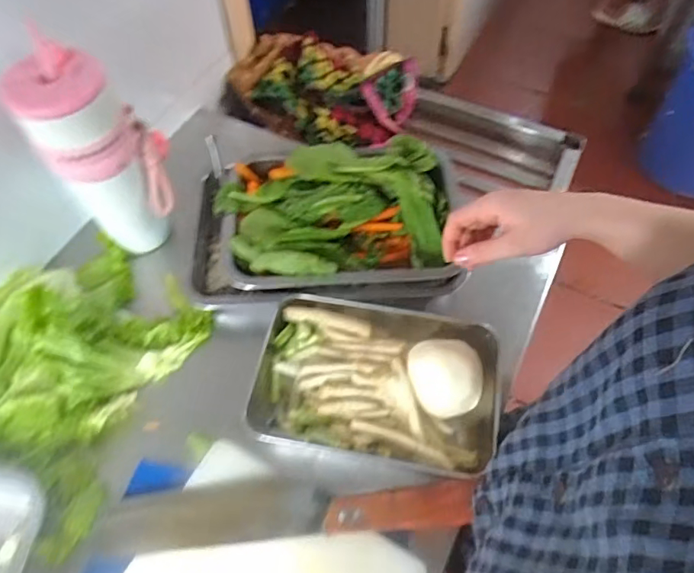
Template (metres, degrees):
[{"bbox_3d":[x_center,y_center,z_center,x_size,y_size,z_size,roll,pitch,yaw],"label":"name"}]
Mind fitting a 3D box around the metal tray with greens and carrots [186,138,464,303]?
[{"bbox_3d":[-0.025,-0.079,0.561,0.289,0.054,0.197,-3,56,1],"label":"metal tray with greens and carrots"}]

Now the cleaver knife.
[{"bbox_3d":[-0.054,0.185,0.427,0.308,0.018,0.049,-5,56,0],"label":"cleaver knife"}]

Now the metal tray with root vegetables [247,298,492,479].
[{"bbox_3d":[0.027,0.092,0.484,0.226,0.070,0.152,8,57,8],"label":"metal tray with root vegetables"}]

